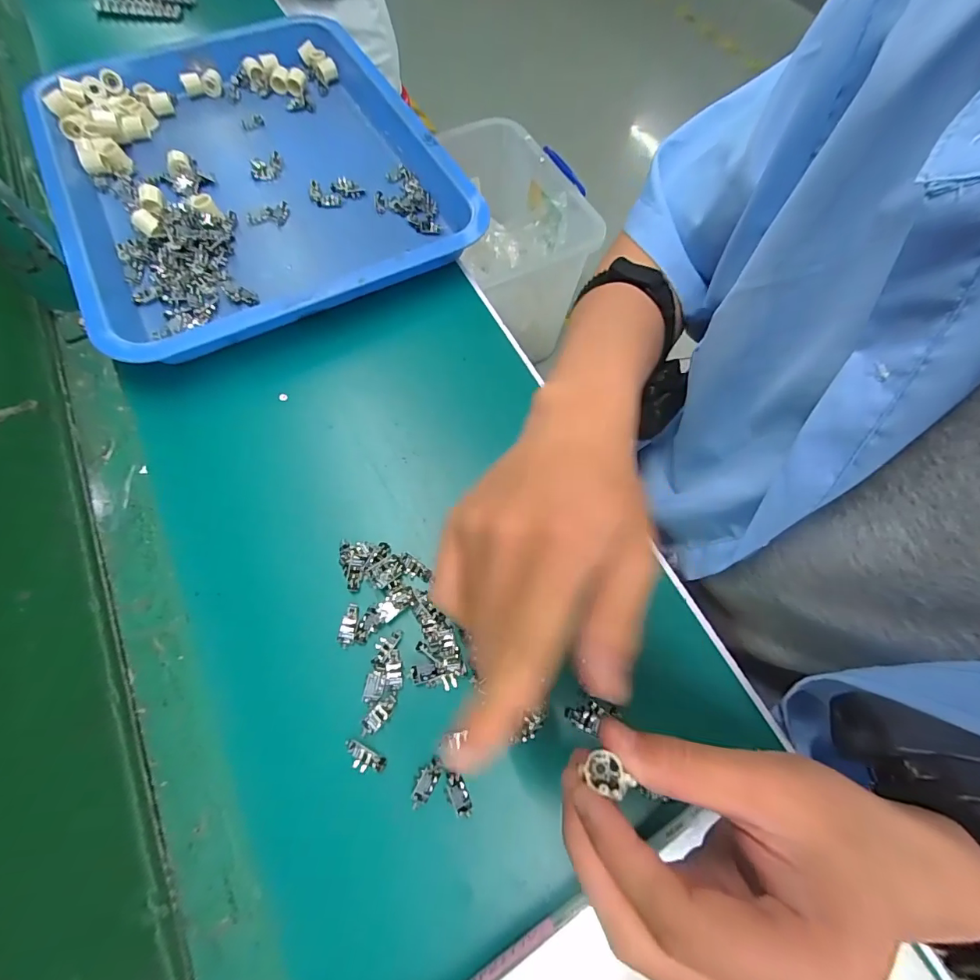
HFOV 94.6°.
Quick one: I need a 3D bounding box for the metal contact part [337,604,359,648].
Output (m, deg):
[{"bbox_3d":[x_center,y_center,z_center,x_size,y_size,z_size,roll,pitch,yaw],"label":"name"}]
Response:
[{"bbox_3d":[-0.093,0.088,0.297,0.010,0.004,0.028,6,67,1],"label":"metal contact part"}]

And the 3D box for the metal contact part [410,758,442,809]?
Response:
[{"bbox_3d":[-0.038,0.172,0.267,0.012,0.005,0.026,25,69,9],"label":"metal contact part"}]

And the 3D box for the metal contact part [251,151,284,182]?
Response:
[{"bbox_3d":[-0.226,-0.327,0.457,0.031,0.004,0.041,-13,68,-7],"label":"metal contact part"}]

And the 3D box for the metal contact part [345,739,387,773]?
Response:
[{"bbox_3d":[-0.075,0.159,0.267,0.027,0.004,0.012,24,69,9],"label":"metal contact part"}]

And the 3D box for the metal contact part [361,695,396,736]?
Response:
[{"bbox_3d":[-0.069,0.138,0.277,0.010,0.004,0.026,39,72,14],"label":"metal contact part"}]

